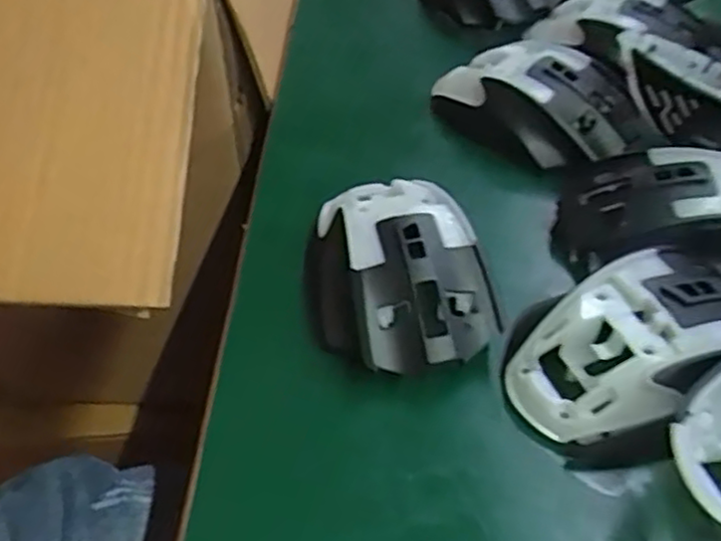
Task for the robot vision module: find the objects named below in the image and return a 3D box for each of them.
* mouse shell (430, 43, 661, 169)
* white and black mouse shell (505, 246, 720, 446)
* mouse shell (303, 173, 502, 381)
[{"bbox_3d":[0.099,-0.091,0.393,0.066,0.044,0.118,-33,55,-29],"label":"mouse shell"},{"bbox_3d":[0.111,0.027,0.277,0.109,0.040,0.057,-20,50,-20],"label":"white and black mouse shell"},{"bbox_3d":[0.015,-0.001,0.304,0.073,0.035,0.099,-12,47,-14],"label":"mouse shell"}]

